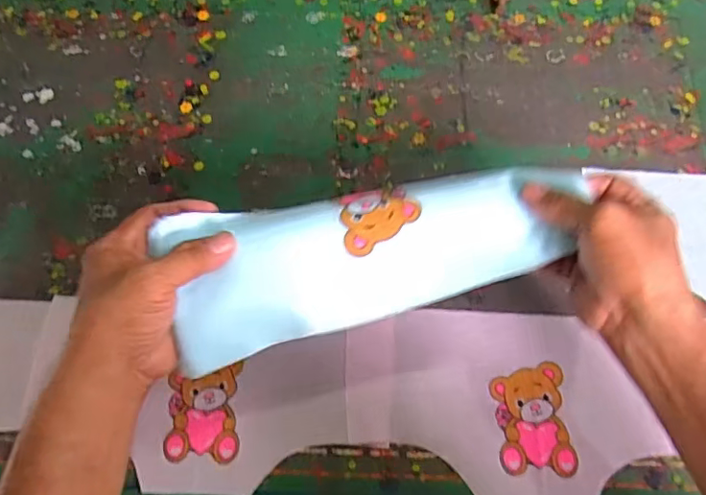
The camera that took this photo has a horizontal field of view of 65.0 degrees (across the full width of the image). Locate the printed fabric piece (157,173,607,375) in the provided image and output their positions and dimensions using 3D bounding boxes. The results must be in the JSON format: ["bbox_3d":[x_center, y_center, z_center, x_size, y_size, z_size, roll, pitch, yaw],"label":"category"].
[{"bbox_3d":[0.014,0.000,0.398,0.280,0.037,0.095,-15,65,-6],"label":"printed fabric piece"}]

